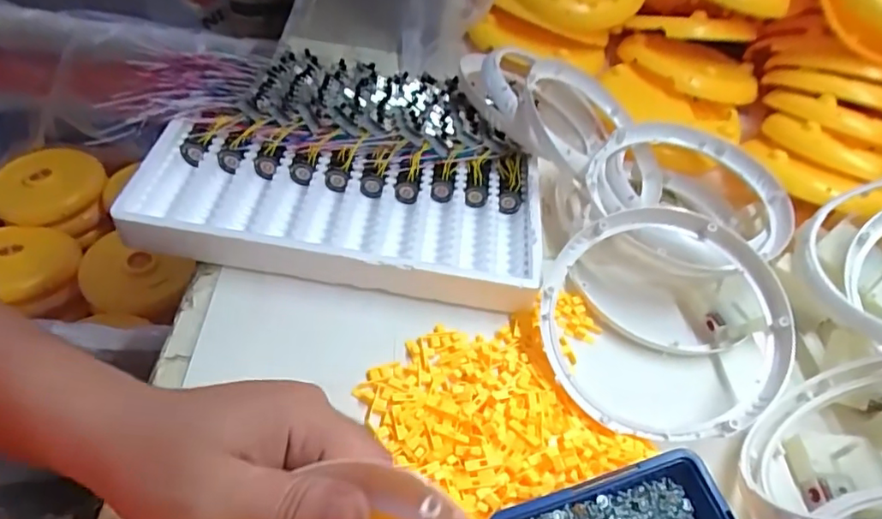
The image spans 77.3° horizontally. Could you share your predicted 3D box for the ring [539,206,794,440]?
[{"bbox_3d":[0.174,0.046,0.430,0.189,0.021,0.175,-2,72,7],"label":"ring"}]

